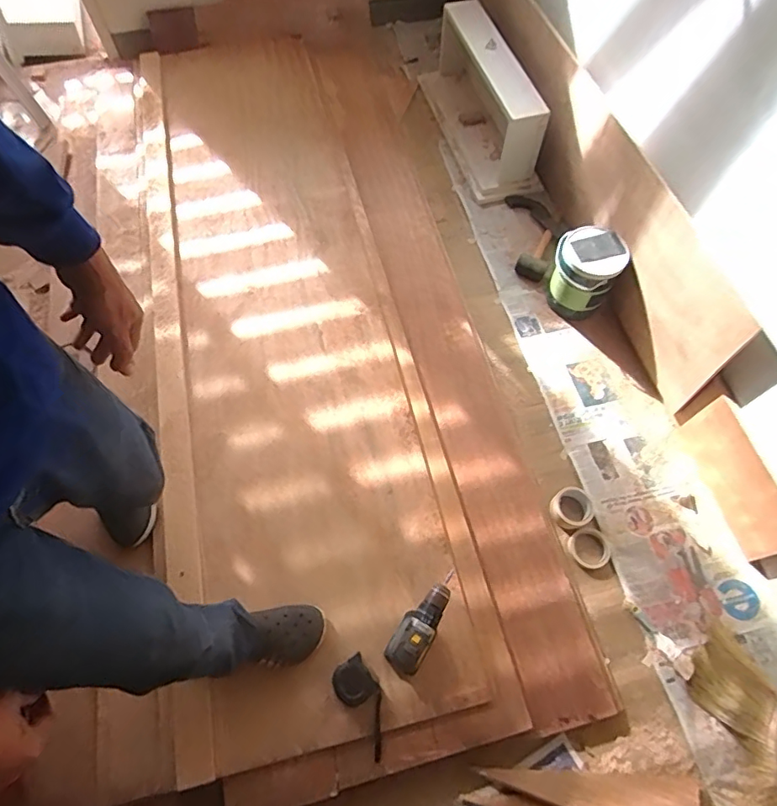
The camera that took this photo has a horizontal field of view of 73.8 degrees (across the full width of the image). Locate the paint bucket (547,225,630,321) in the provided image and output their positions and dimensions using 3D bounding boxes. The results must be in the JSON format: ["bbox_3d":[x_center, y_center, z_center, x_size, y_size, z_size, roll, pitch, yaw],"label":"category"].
[{"bbox_3d":[0.544,-0.368,1.474,0.190,0.246,0.160,40,71,18],"label":"paint bucket"}]

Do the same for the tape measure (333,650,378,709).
[{"bbox_3d":[-0.074,0.579,1.070,0.081,0.050,0.087,-32,68,-14],"label":"tape measure"}]

